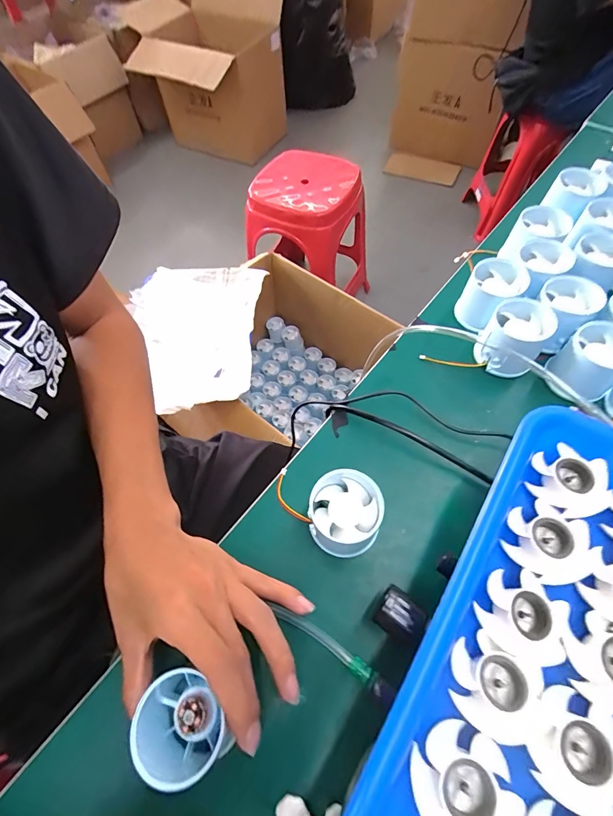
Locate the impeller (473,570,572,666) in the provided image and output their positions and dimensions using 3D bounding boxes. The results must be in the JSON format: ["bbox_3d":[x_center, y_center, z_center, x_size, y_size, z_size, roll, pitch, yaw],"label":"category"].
[{"bbox_3d":[0.115,0.109,0.197,0.041,0.013,0.041,23,64,14],"label":"impeller"}]

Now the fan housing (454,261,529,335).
[{"bbox_3d":[0.184,-0.112,0.375,0.052,0.052,0.054,29,66,17],"label":"fan housing"}]

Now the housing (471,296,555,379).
[{"bbox_3d":[0.194,-0.065,0.346,0.053,0.047,0.053,31,67,17],"label":"housing"}]

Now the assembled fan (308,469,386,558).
[{"bbox_3d":[0.028,0.079,0.277,0.053,0.049,0.050,-1,61,1],"label":"assembled fan"}]

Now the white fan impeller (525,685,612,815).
[{"bbox_3d":[0.124,0.156,0.171,0.040,0.016,0.042,-1,61,1],"label":"white fan impeller"}]

